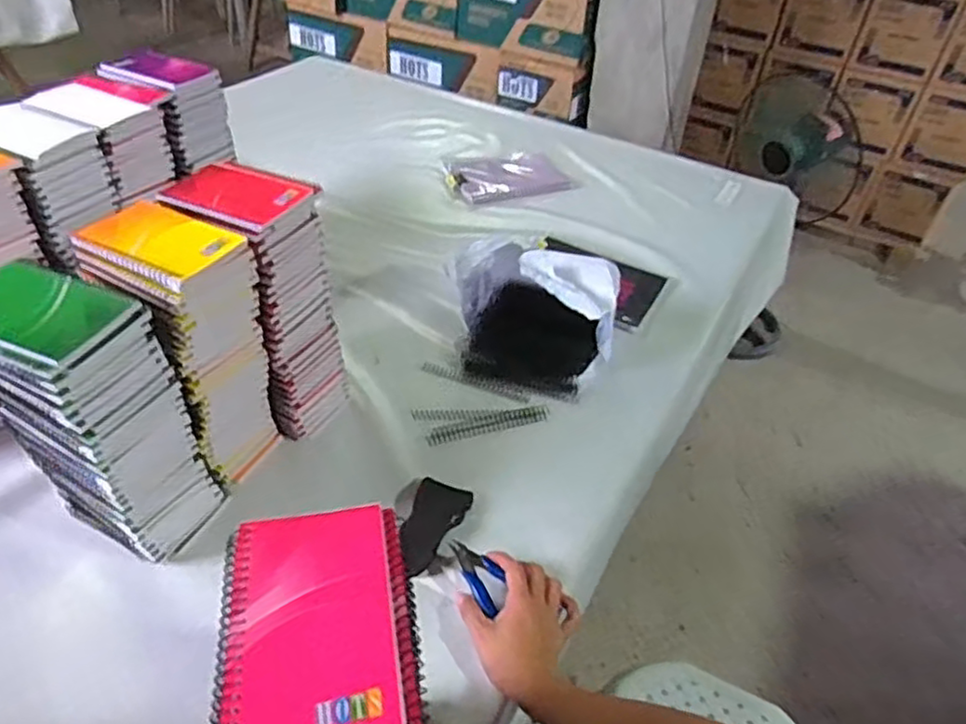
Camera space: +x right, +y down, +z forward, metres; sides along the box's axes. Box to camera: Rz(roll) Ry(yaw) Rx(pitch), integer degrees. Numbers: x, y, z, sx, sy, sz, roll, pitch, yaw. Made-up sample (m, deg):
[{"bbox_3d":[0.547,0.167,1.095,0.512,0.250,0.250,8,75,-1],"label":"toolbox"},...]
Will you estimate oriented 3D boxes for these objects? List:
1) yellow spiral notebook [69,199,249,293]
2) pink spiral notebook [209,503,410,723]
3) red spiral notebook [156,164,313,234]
[{"bbox_3d":[-0.290,-0.109,0.605,0.131,0.015,0.085,22,45,18],"label":"yellow spiral notebook"},{"bbox_3d":[-0.089,0.130,0.345,0.087,0.011,0.128,-5,42,-12],"label":"pink spiral notebook"},{"bbox_3d":[-0.249,-0.166,0.675,0.131,0.014,0.086,18,43,14],"label":"red spiral notebook"}]

